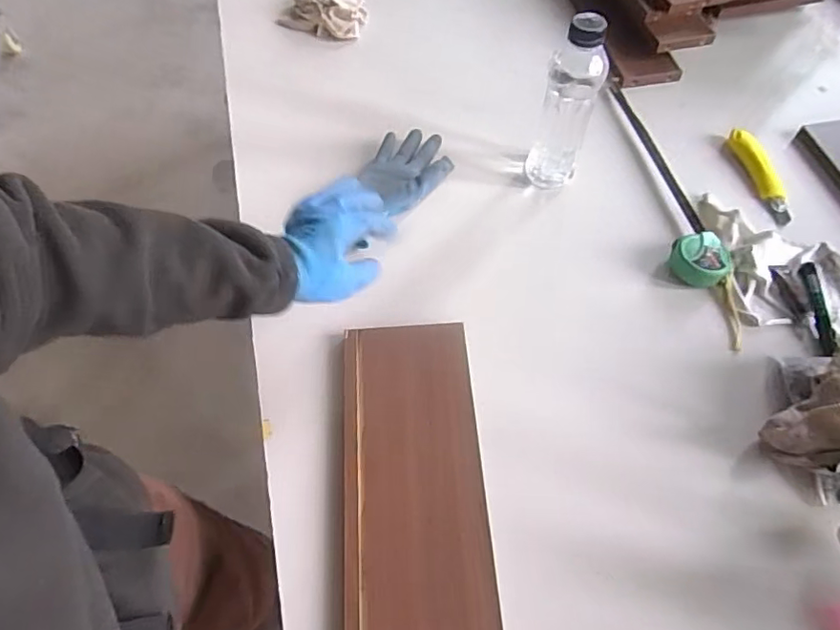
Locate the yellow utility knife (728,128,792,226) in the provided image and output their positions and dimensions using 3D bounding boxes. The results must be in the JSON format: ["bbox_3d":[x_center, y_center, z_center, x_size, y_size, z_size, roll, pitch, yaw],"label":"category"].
[{"bbox_3d":[0.482,-0.203,0.773,0.023,0.030,0.158,-13,70,-8],"label":"yellow utility knife"}]

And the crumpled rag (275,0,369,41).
[{"bbox_3d":[-0.168,-0.533,0.959,0.149,0.055,0.088,18,61,10],"label":"crumpled rag"}]

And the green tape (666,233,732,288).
[{"bbox_3d":[0.353,-0.072,0.685,0.069,0.037,0.066,0,60,0],"label":"green tape"}]

